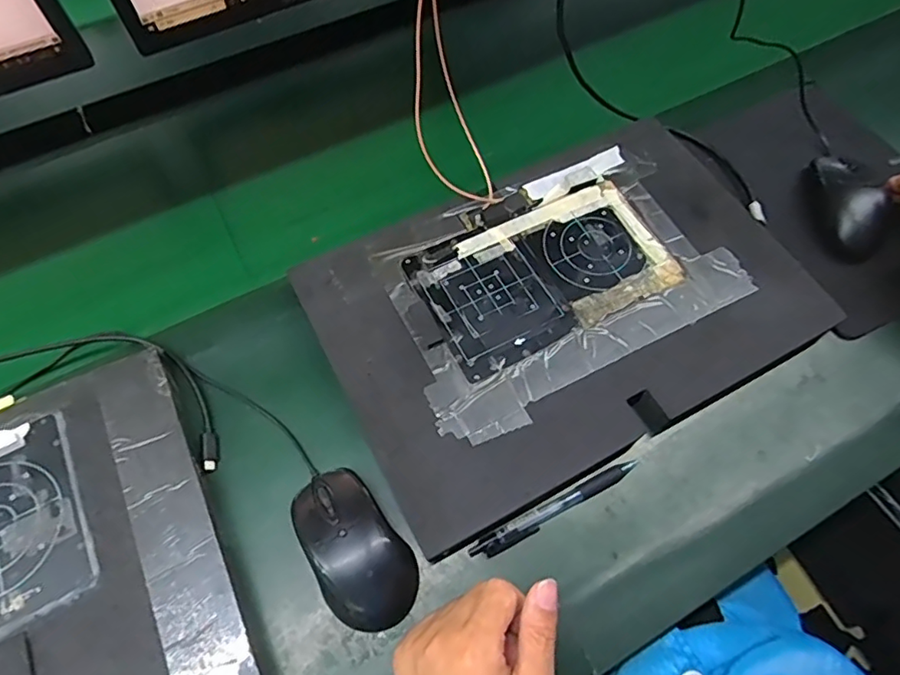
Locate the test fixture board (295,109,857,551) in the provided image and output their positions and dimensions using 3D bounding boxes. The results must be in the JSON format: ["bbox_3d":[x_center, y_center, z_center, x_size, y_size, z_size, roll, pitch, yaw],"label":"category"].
[{"bbox_3d":[0.097,-0.038,0.466,0.383,0.023,0.257,-26,64,-12],"label":"test fixture board"}]

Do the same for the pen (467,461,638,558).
[{"bbox_3d":[0.078,0.127,0.414,0.138,0.006,0.015,-25,64,-12],"label":"pen"}]

